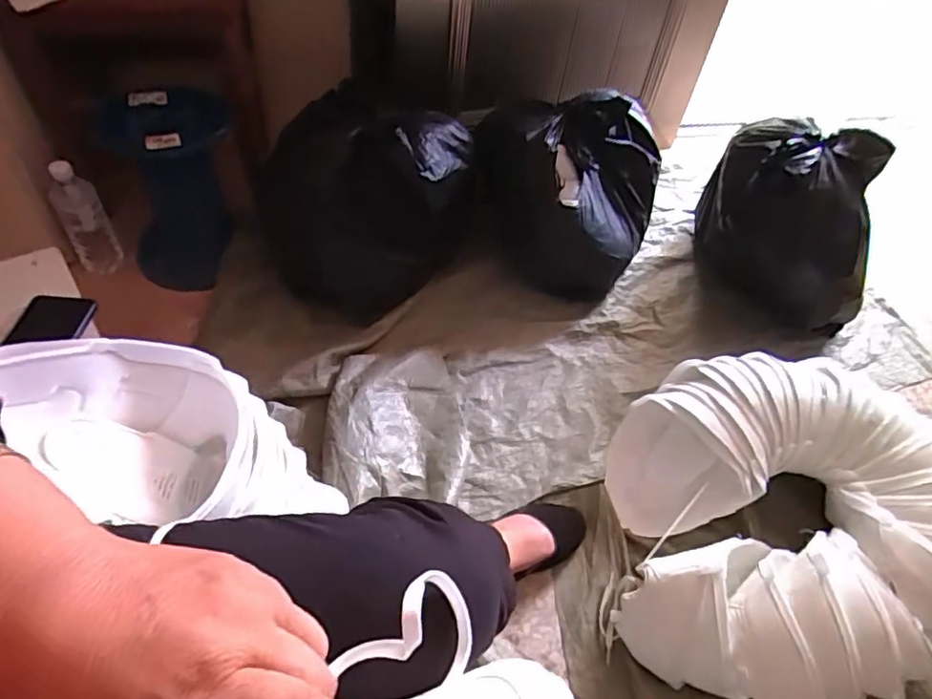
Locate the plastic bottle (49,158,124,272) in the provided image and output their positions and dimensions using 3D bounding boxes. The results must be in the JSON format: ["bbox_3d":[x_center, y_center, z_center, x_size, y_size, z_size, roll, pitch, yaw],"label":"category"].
[{"bbox_3d":[-0.632,-0.214,0.983,0.066,0.198,0.055,-27,58,-26],"label":"plastic bottle"}]

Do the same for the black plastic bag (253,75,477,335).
[{"bbox_3d":[-0.165,-0.239,1.040,0.367,0.327,0.235,-10,52,-15],"label":"black plastic bag"}]

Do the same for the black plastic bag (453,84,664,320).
[{"bbox_3d":[0.173,-0.275,1.123,0.344,0.285,0.280,18,50,9],"label":"black plastic bag"}]

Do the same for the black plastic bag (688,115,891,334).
[{"bbox_3d":[0.626,-0.236,1.145,0.296,0.314,0.321,14,50,5],"label":"black plastic bag"}]

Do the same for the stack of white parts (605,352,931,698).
[{"bbox_3d":[0.440,0.223,0.811,0.455,0.149,0.466,9,50,1],"label":"stack of white parts"}]

